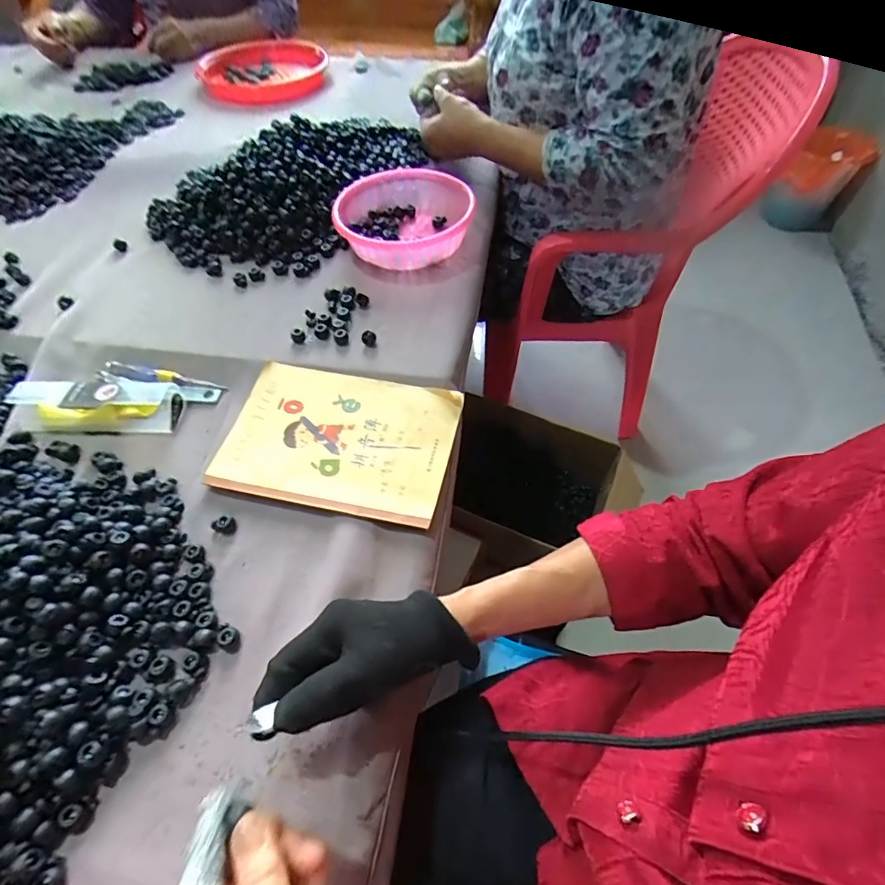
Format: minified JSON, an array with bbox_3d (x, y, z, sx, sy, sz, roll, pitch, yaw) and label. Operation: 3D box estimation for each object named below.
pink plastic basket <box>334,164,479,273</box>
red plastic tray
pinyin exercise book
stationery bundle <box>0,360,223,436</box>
[{"bbox_3d":[-0.046,-0.269,0.590,0.161,0.046,0.153,-2,55,2],"label":"pink plastic basket"},{"bbox_3d":[-0.335,-0.722,0.944,0.251,0.059,0.163,6,56,8],"label":"red plastic tray"},{"bbox_3d":[-0.095,-0.006,0.447,0.204,0.012,0.141,10,56,10],"label":"pinyin exercise book"},{"bbox_3d":[-0.325,-0.050,0.485,0.183,0.034,0.082,1,55,4],"label":"stationery bundle"}]

